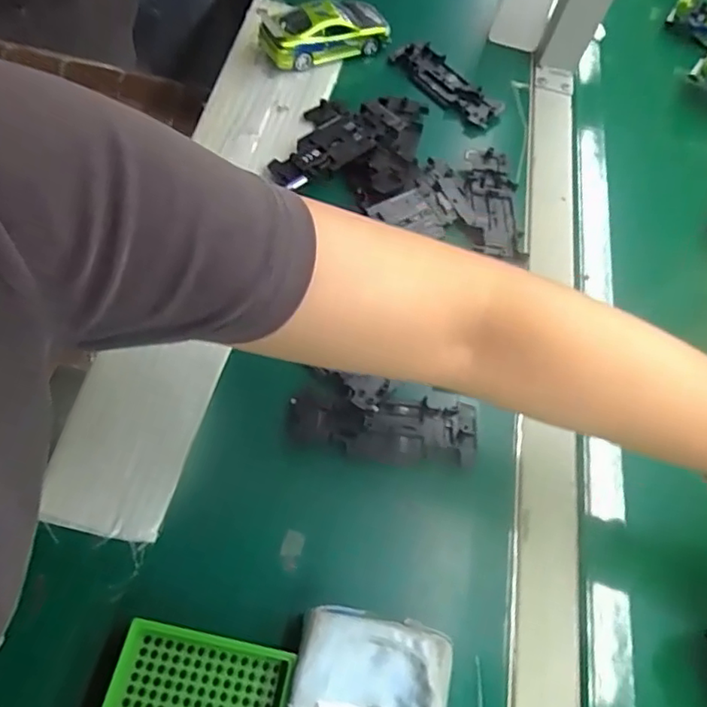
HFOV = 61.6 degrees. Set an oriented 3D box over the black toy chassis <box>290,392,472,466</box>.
[{"bbox_3d":[0.021,0.052,0.410,0.129,0.017,0.047,7,62,-4],"label":"black toy chassis"}]

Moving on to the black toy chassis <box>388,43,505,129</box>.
[{"bbox_3d":[0.093,-0.268,0.586,0.043,0.018,0.127,-35,72,-23],"label":"black toy chassis"}]

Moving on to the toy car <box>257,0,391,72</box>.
[{"bbox_3d":[-0.028,-0.316,0.581,0.123,0.046,0.053,-19,67,-17],"label":"toy car"}]

